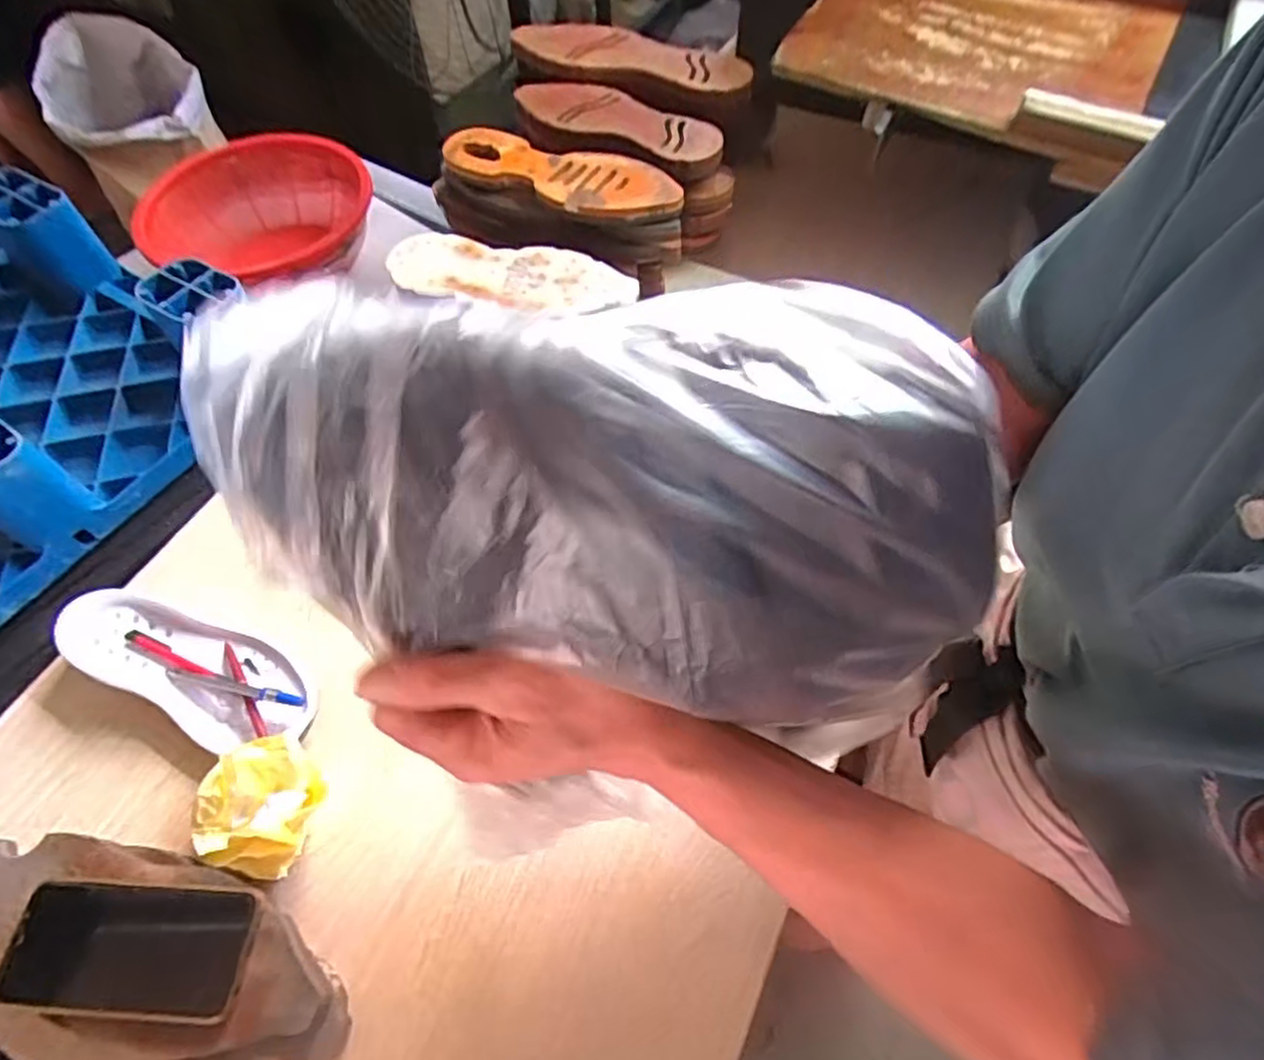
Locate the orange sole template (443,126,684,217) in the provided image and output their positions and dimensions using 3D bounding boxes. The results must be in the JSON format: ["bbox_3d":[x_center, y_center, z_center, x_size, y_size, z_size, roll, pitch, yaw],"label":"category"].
[{"bbox_3d":[-0.088,-0.400,0.749,0.292,0.028,0.078,19,62,12],"label":"orange sole template"}]

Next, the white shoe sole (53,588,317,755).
[{"bbox_3d":[-0.395,0.119,0.597,0.261,0.028,0.090,23,72,14],"label":"white shoe sole"}]

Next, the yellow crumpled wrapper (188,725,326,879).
[{"bbox_3d":[-0.290,0.217,0.536,0.100,0.057,0.094,-1,60,1],"label":"yellow crumpled wrapper"}]

